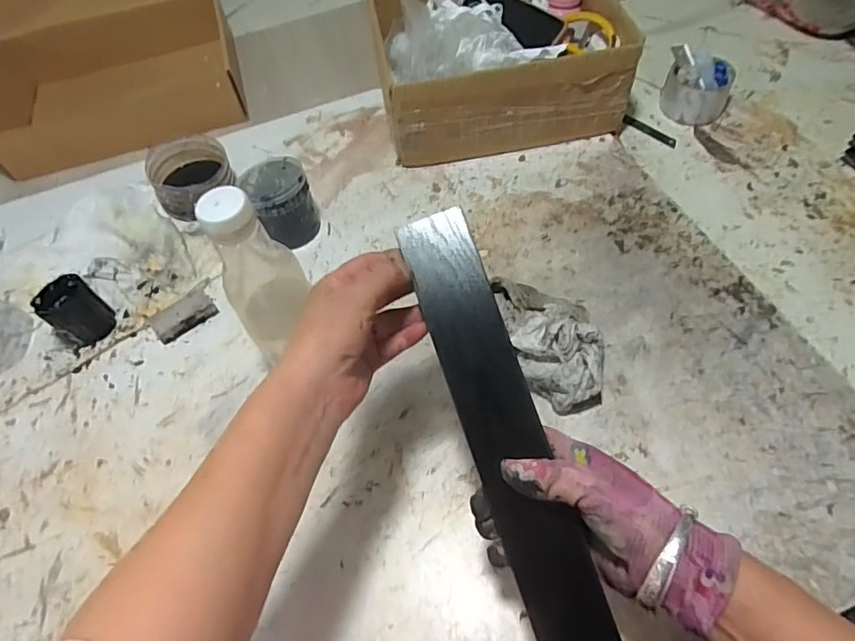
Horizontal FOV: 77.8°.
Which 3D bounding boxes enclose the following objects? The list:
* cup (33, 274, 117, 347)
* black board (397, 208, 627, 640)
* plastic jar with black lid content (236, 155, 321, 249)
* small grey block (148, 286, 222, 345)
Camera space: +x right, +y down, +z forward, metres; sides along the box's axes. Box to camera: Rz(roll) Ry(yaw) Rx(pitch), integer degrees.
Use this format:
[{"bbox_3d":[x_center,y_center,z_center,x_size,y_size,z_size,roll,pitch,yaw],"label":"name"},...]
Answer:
[{"bbox_3d":[-0.398,-0.010,0.605,0.056,0.060,0.055,-3,57,4],"label":"cup"},{"bbox_3d":[0.062,0.101,0.345,0.050,0.011,0.363,-19,83,1],"label":"black board"},{"bbox_3d":[-0.179,-0.145,0.650,0.081,0.088,0.090,-21,58,-8],"label":"plastic jar with black lid content"},{"bbox_3d":[-0.283,-0.007,0.615,0.070,0.019,0.042,-38,61,-17],"label":"small grey block"}]

